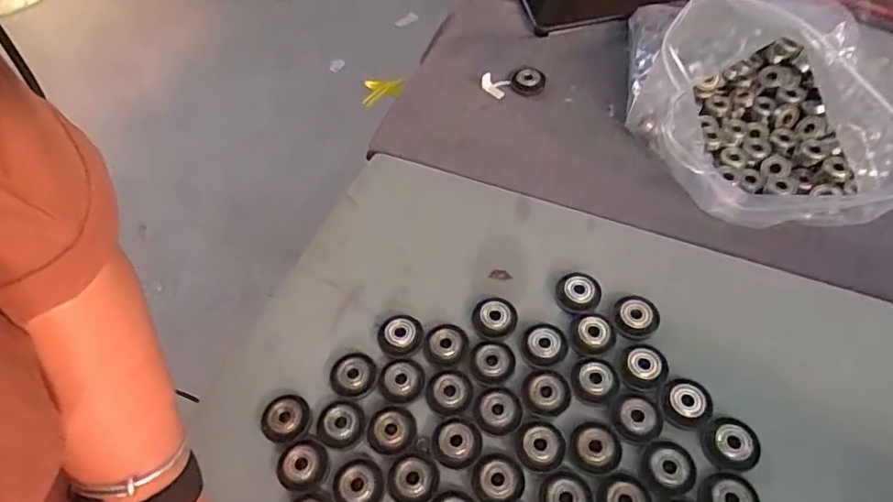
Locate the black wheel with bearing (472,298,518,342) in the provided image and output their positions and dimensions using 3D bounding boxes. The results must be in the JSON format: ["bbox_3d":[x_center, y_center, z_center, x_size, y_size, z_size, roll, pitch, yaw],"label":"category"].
[{"bbox_3d":[0.034,0.048,0.410,0.031,0.007,0.034,-2,56,3],"label":"black wheel with bearing"}]

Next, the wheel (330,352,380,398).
[{"bbox_3d":[-0.064,0.085,0.397,0.031,0.011,0.031,-2,56,3],"label":"wheel"}]

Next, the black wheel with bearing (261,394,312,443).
[{"bbox_3d":[-0.106,0.111,0.381,0.031,0.007,0.031,22,60,18],"label":"black wheel with bearing"}]

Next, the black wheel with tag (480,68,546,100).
[{"bbox_3d":[0.063,-0.158,0.545,0.058,0.017,0.024,-1,56,4],"label":"black wheel with tag"}]

